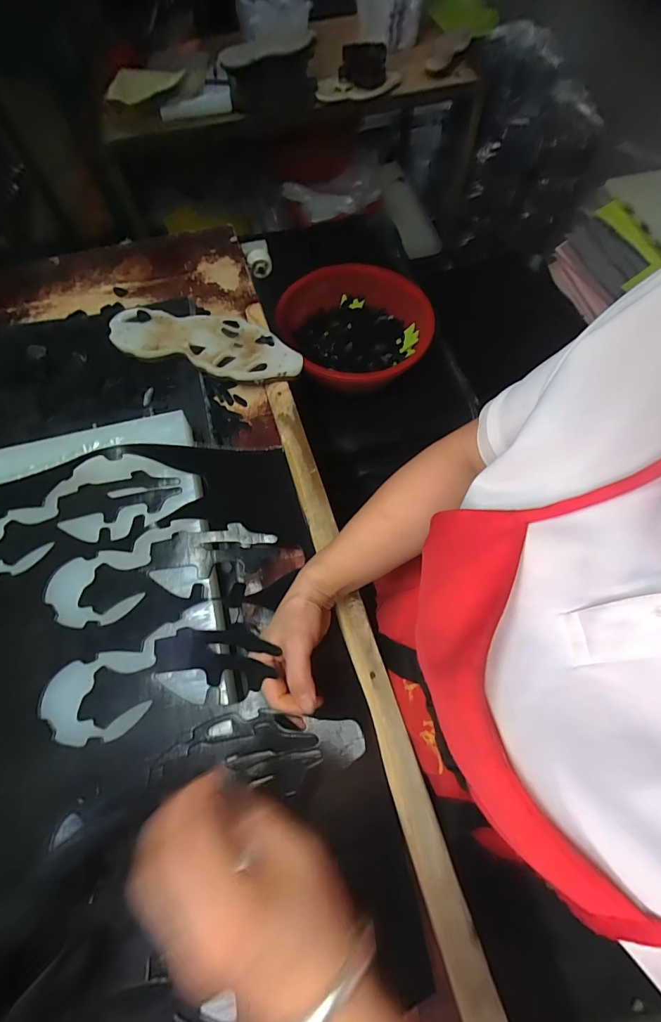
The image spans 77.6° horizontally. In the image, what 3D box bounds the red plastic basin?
[{"bbox_3d":[0.082,-0.487,1.106,0.379,0.124,0.384,0,66,0],"label":"red plastic basin"}]

